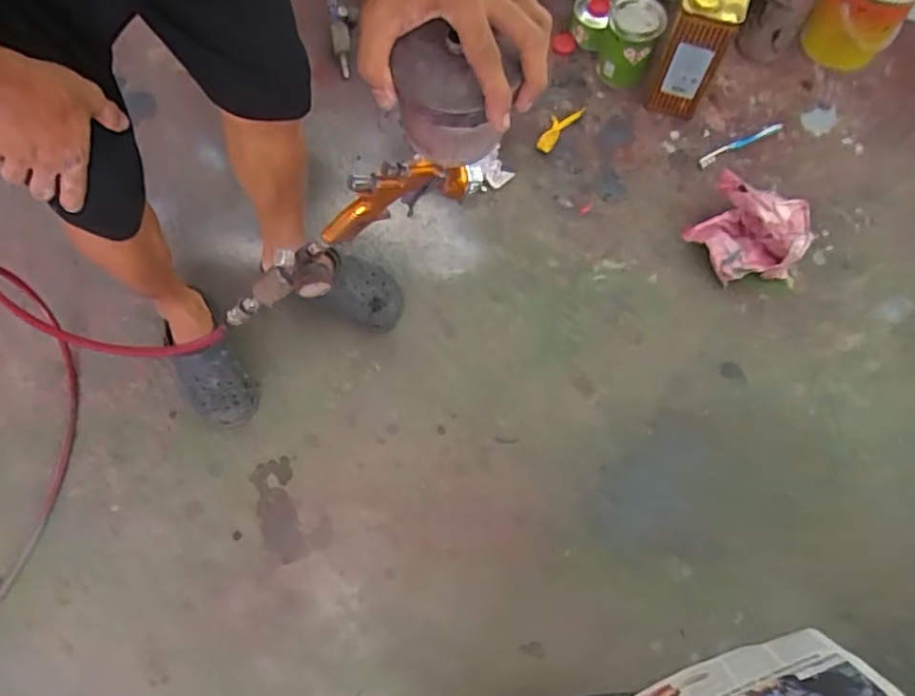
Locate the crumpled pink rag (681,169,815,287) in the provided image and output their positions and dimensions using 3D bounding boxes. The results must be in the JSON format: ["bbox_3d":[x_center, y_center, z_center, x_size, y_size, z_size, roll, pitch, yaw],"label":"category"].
[{"bbox_3d":[0.560,-0.225,1.206,0.209,0.075,0.226,27,74,9],"label":"crumpled pink rag"}]

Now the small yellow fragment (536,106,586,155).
[{"bbox_3d":[0.211,-0.462,1.318,0.043,0.013,0.153,38,67,11],"label":"small yellow fragment"}]

